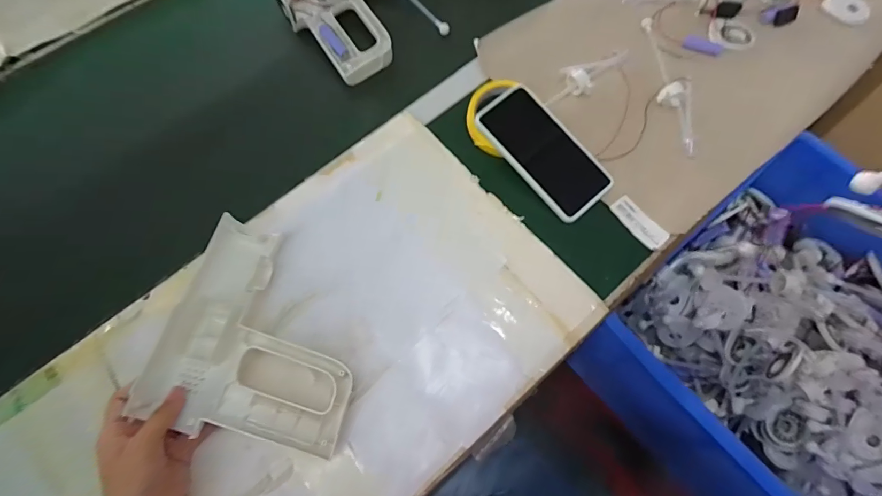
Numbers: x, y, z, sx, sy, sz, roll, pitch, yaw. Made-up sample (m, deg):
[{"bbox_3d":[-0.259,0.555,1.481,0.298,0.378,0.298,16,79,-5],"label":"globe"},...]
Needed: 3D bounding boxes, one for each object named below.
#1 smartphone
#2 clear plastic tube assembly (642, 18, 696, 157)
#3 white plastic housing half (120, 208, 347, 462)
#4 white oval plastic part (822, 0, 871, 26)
[{"bbox_3d":[0.123,-0.115,0.506,0.086,0.007,0.167,-37,83,-11],"label":"smartphone"},{"bbox_3d":[0.291,-0.215,0.545,0.035,0.025,0.215,-1,69,0],"label":"clear plastic tube assembly"},{"bbox_3d":[-0.176,0.083,0.429,0.184,0.036,0.205,8,70,2],"label":"white plastic housing half"},{"bbox_3d":[0.564,-0.334,0.595,0.045,0.010,0.058,-43,74,-14],"label":"white oval plastic part"}]

